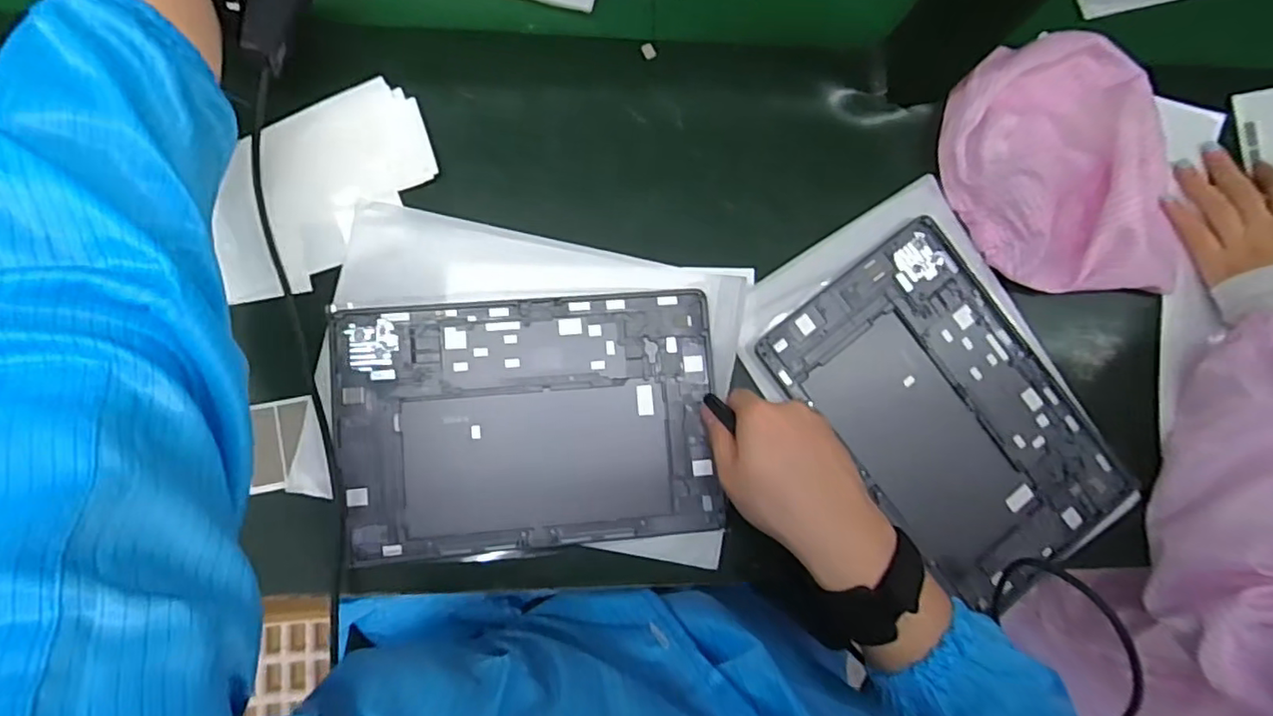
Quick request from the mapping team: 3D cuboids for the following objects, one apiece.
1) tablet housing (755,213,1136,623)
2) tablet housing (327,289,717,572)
[{"bbox_3d":[0.226,0.041,0.450,0.163,0.011,0.250,-38,86,-8],"label":"tablet housing"},{"bbox_3d":[-0.072,0.044,0.427,0.249,0.008,0.167,-4,83,-5],"label":"tablet housing"}]

